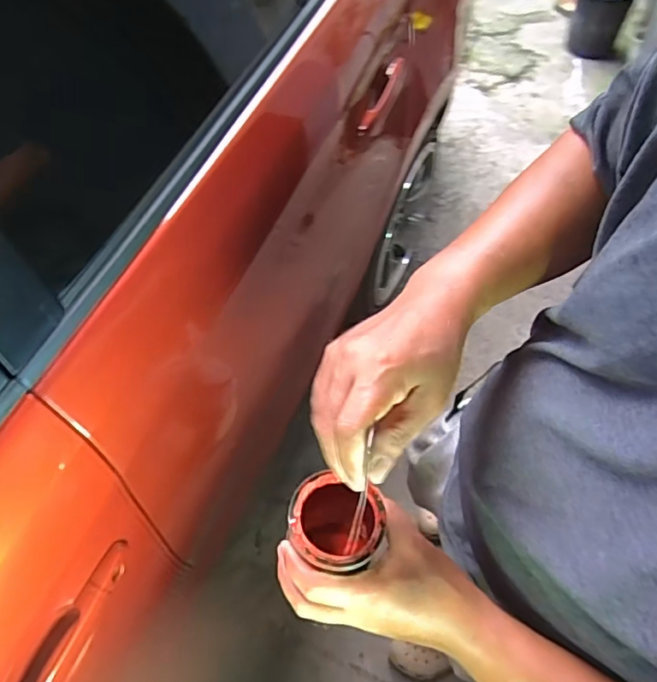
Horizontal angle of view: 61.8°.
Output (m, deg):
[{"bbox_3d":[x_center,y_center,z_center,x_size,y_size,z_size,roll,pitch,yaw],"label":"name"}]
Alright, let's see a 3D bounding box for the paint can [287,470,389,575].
[{"bbox_3d":[0.004,0.147,0.436,0.069,0.067,0.067,9,67,2],"label":"paint can"}]

